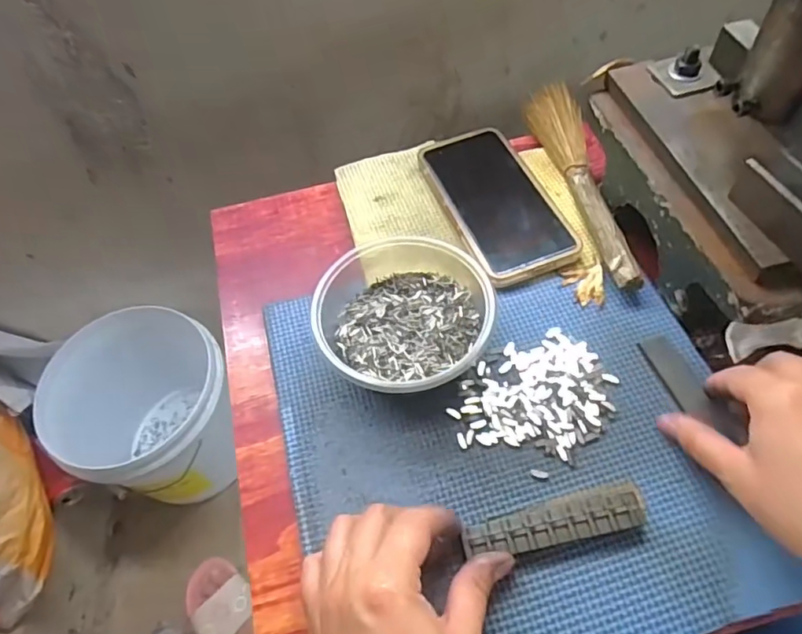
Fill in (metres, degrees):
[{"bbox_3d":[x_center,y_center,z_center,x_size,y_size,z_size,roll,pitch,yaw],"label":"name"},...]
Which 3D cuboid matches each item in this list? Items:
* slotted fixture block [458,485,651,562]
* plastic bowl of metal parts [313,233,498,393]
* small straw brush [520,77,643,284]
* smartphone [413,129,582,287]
[{"bbox_3d":[0.086,0.113,0.311,0.104,0.011,0.025,-12,56,-5],"label":"slotted fixture block"},{"bbox_3d":[0.003,-0.001,0.375,0.111,0.052,0.114,-2,56,3],"label":"plastic bowl of metal parts"},{"bbox_3d":[0.146,-0.115,0.448,0.038,0.022,0.229,-9,56,-1],"label":"small straw brush"},{"bbox_3d":[0.074,-0.094,0.446,0.077,0.013,0.157,-19,57,-8],"label":"smartphone"}]

